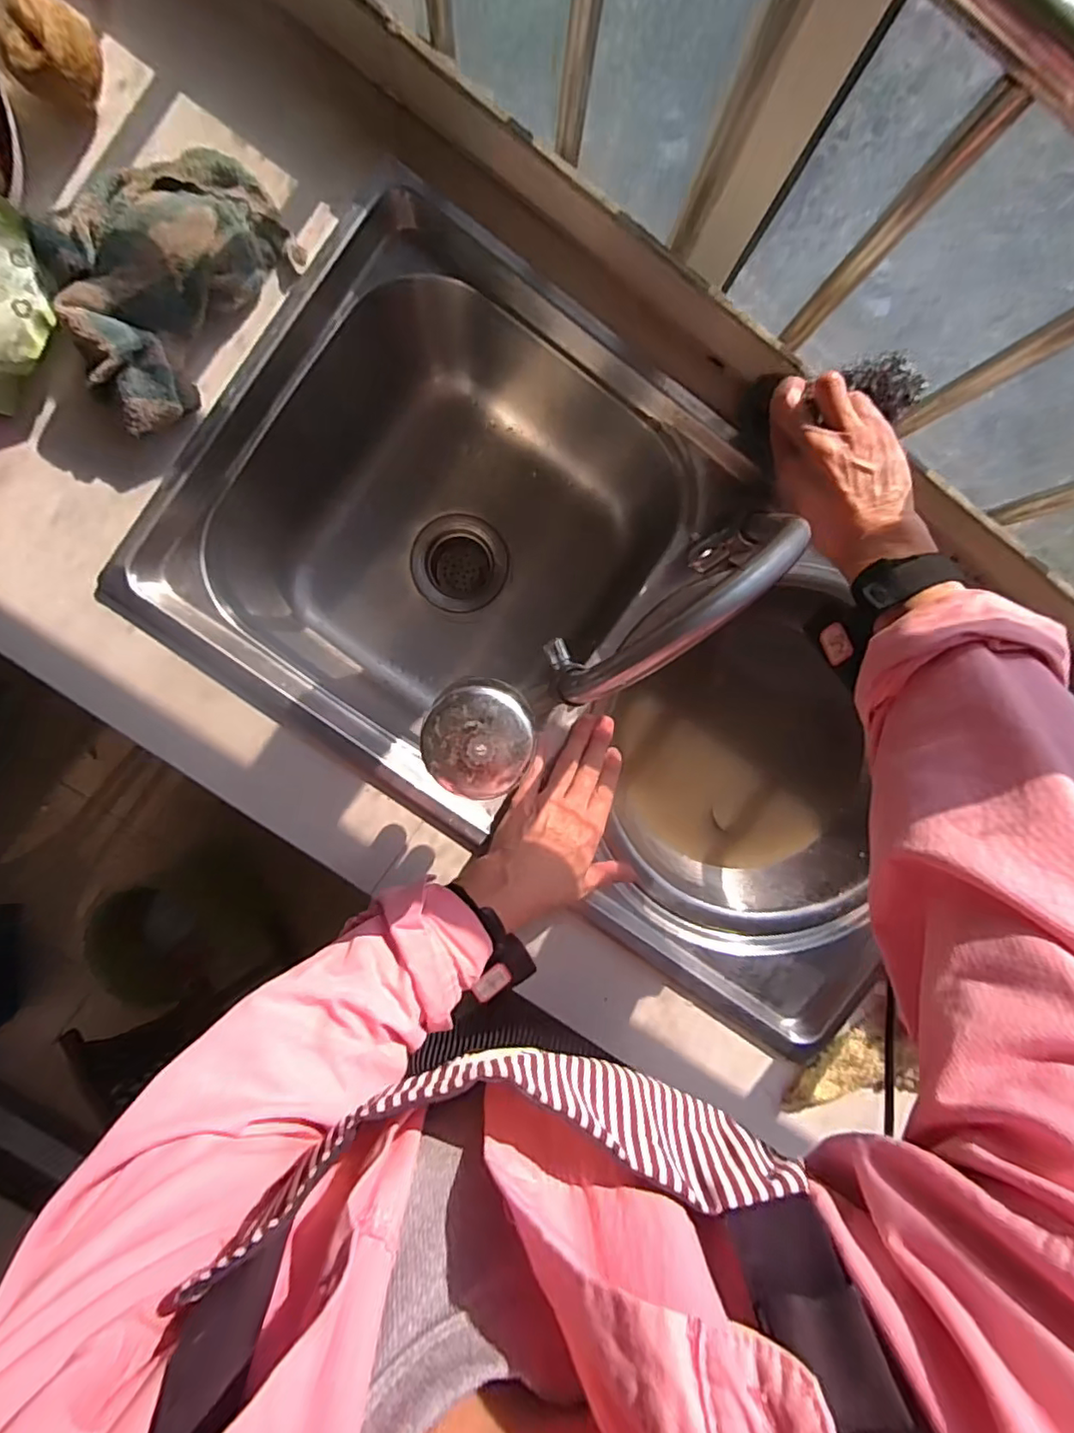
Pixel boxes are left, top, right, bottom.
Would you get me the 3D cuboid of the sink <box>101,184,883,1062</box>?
[{"bbox_3d":[0.049,-0.071,0.614,0.706,0.202,0.403,35,91,-6],"label":"sink"}]

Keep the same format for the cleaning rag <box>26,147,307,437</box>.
[{"bbox_3d":[-0.273,-0.330,0.448,0.182,0.054,0.155,-39,96,-1],"label":"cleaning rag"}]

